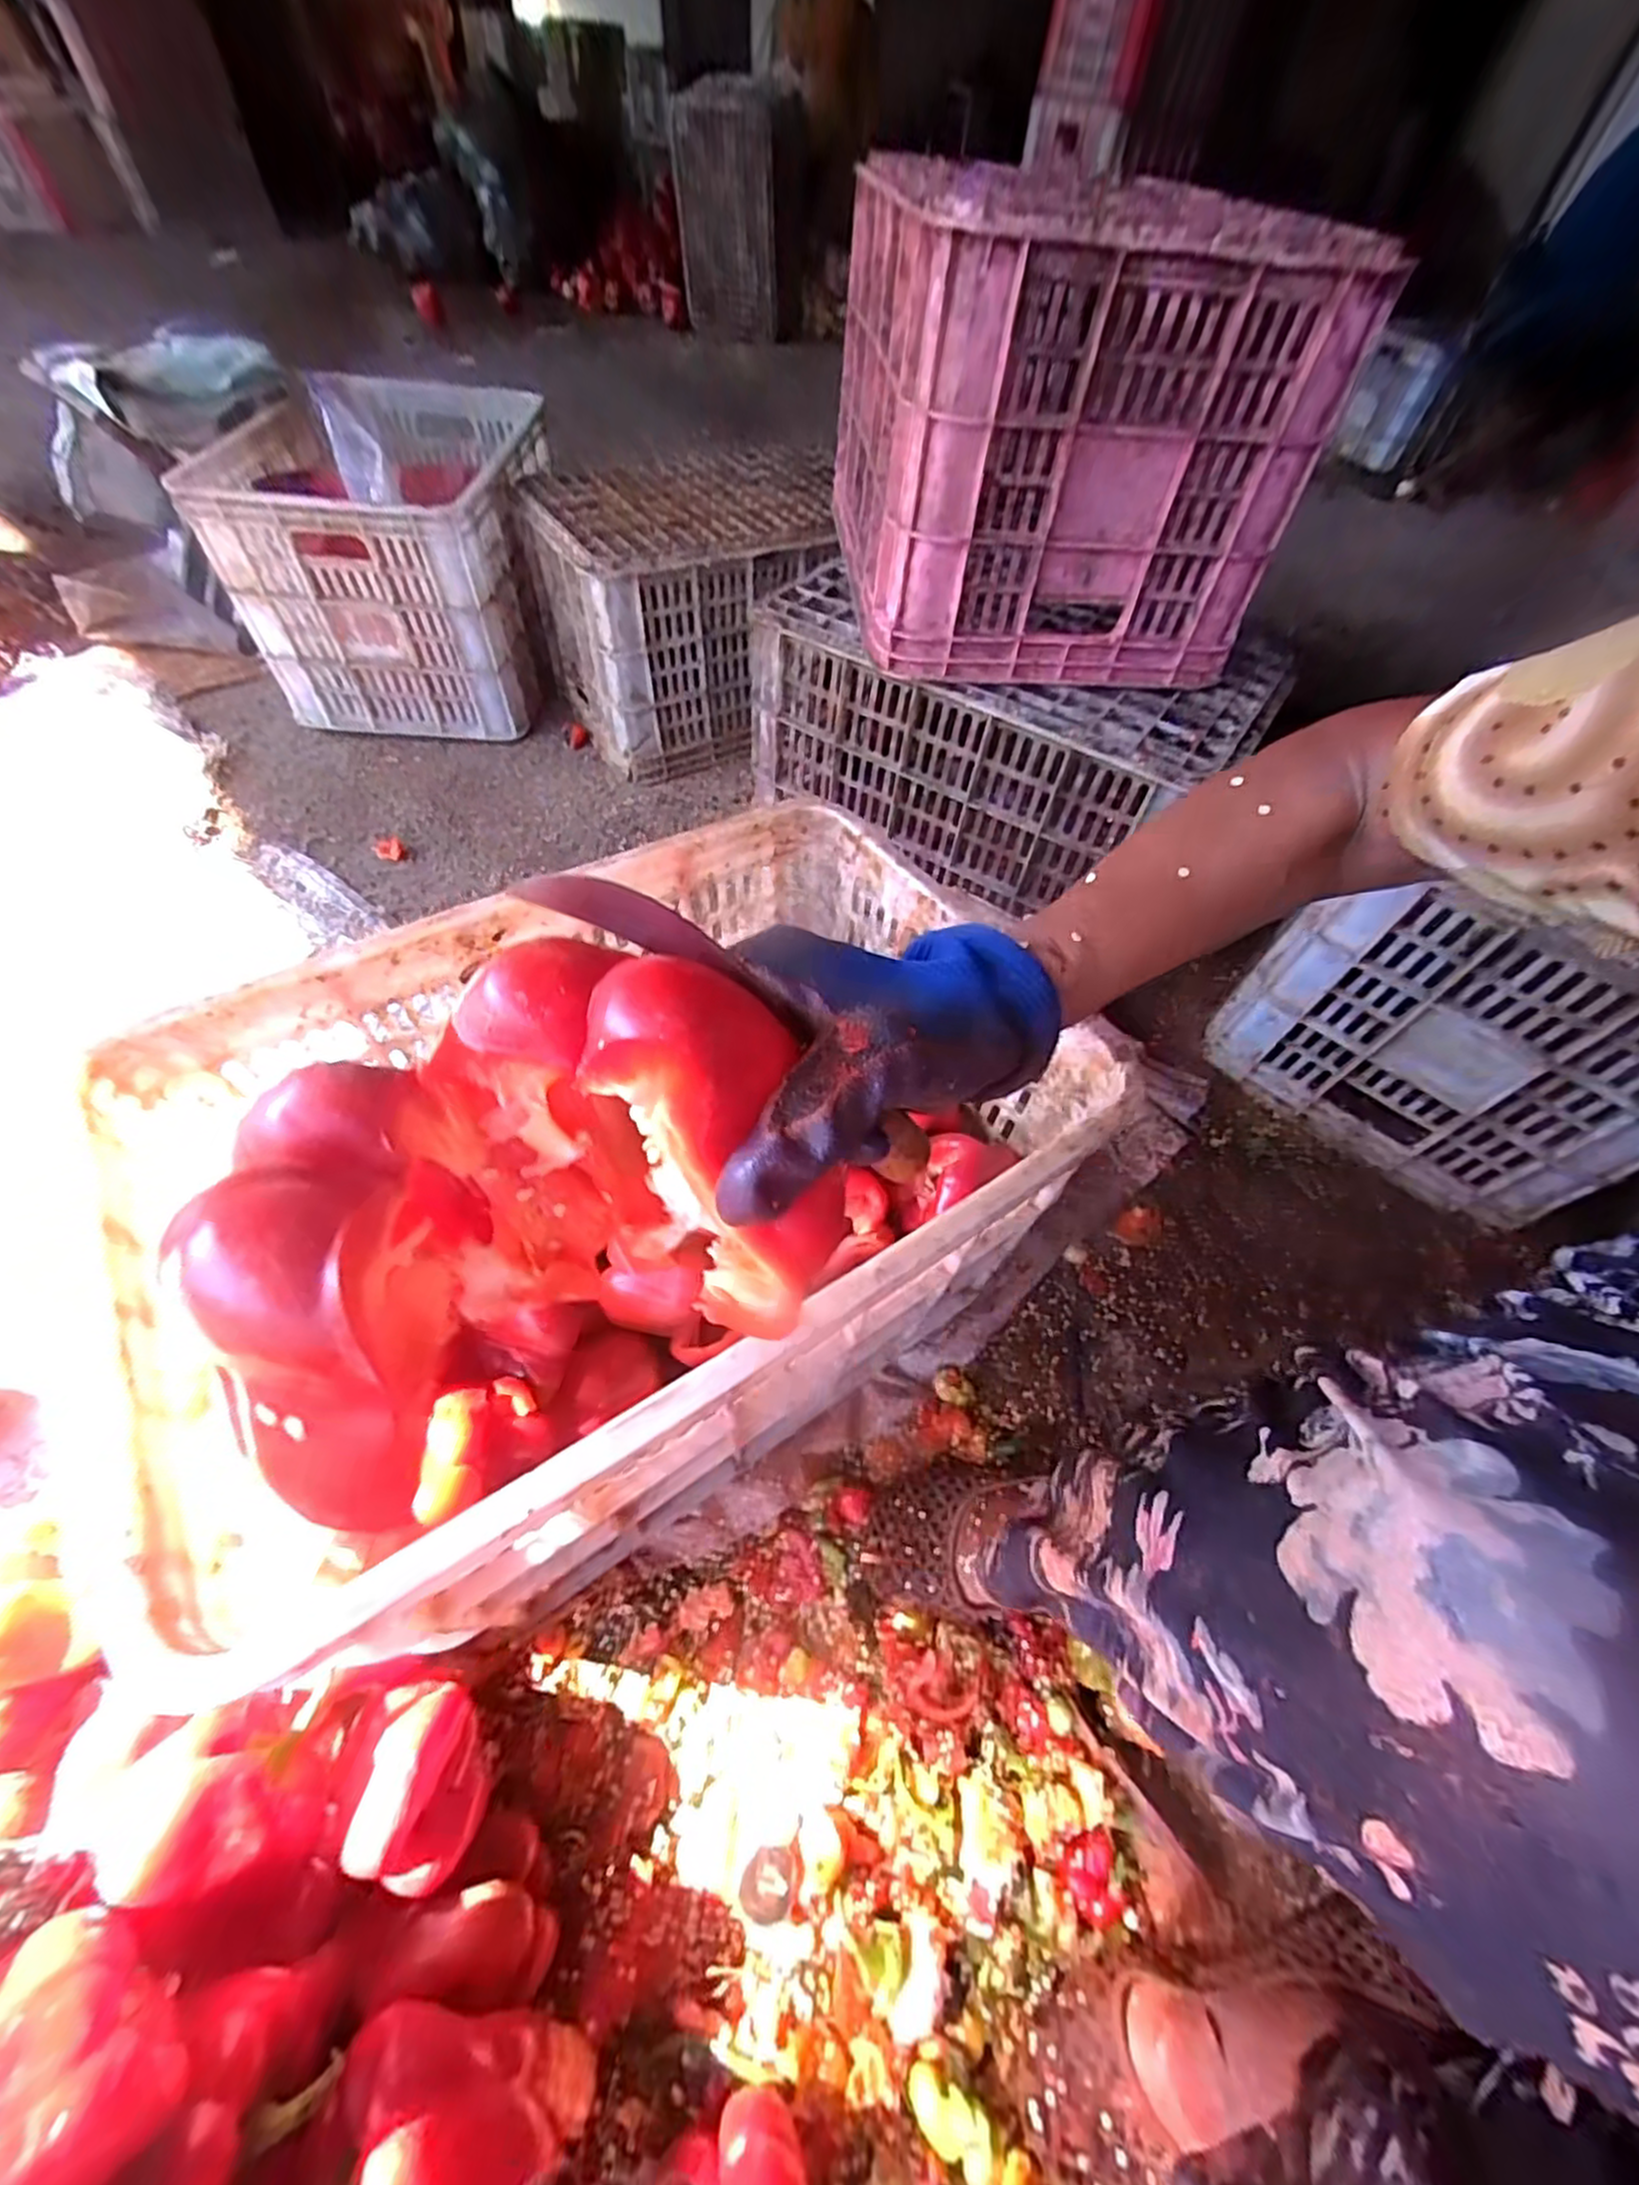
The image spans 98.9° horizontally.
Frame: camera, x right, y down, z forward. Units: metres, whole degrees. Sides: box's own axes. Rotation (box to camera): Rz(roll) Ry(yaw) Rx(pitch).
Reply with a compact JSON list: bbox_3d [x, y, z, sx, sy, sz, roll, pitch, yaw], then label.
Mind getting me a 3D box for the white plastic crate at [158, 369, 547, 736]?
[{"bbox_3d":[-0.645,-0.864,1.129,0.373,0.303,0.557,-1,55,-5],"label":"white plastic crate"}]

